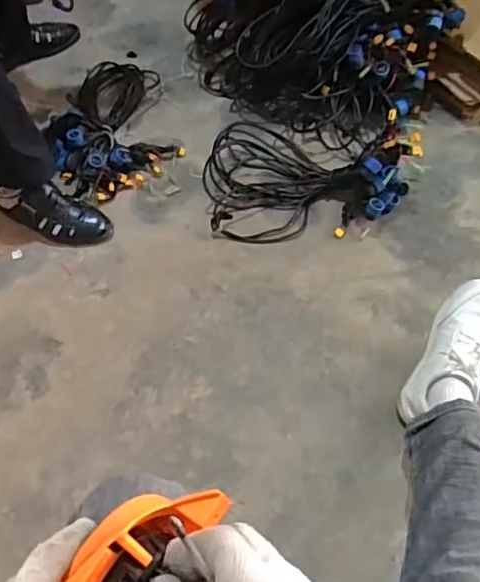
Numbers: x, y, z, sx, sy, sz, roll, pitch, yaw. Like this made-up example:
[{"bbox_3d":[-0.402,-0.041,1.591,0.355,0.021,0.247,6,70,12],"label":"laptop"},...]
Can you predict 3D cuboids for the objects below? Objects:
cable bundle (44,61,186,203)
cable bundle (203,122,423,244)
[{"bbox_3d":[-0.303,-0.395,1.317,0.271,0.063,0.415,-16,59,-7],"label":"cable bundle"},{"bbox_3d":[0.140,-0.224,1.156,0.405,0.135,0.282,6,58,21],"label":"cable bundle"}]

